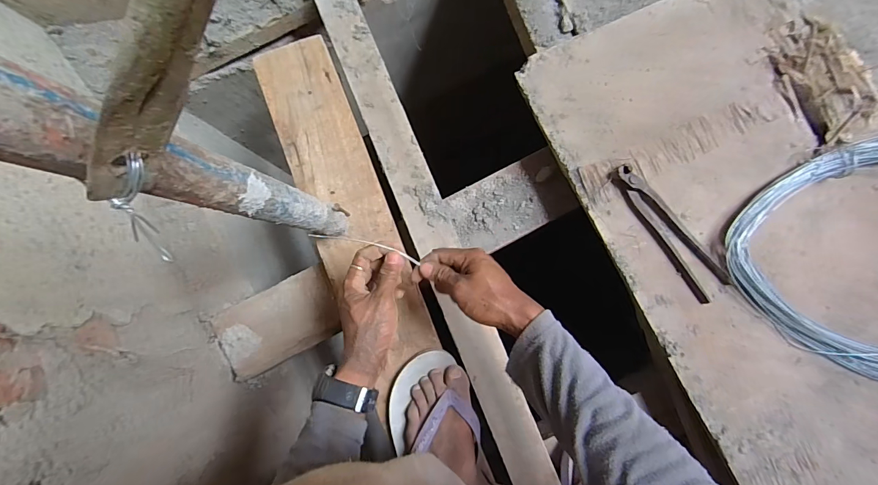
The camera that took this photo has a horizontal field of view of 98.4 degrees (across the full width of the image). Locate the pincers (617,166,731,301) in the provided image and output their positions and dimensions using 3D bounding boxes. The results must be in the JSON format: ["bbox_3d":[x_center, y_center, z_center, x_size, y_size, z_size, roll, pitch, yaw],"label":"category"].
[{"bbox_3d":[0.316,-0.017,0.521,0.045,0.023,0.211,-36,82,-4],"label":"pincers"}]

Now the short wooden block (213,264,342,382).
[{"bbox_3d":[-0.246,0.124,0.589,0.180,0.022,0.109,-29,87,0],"label":"short wooden block"}]

